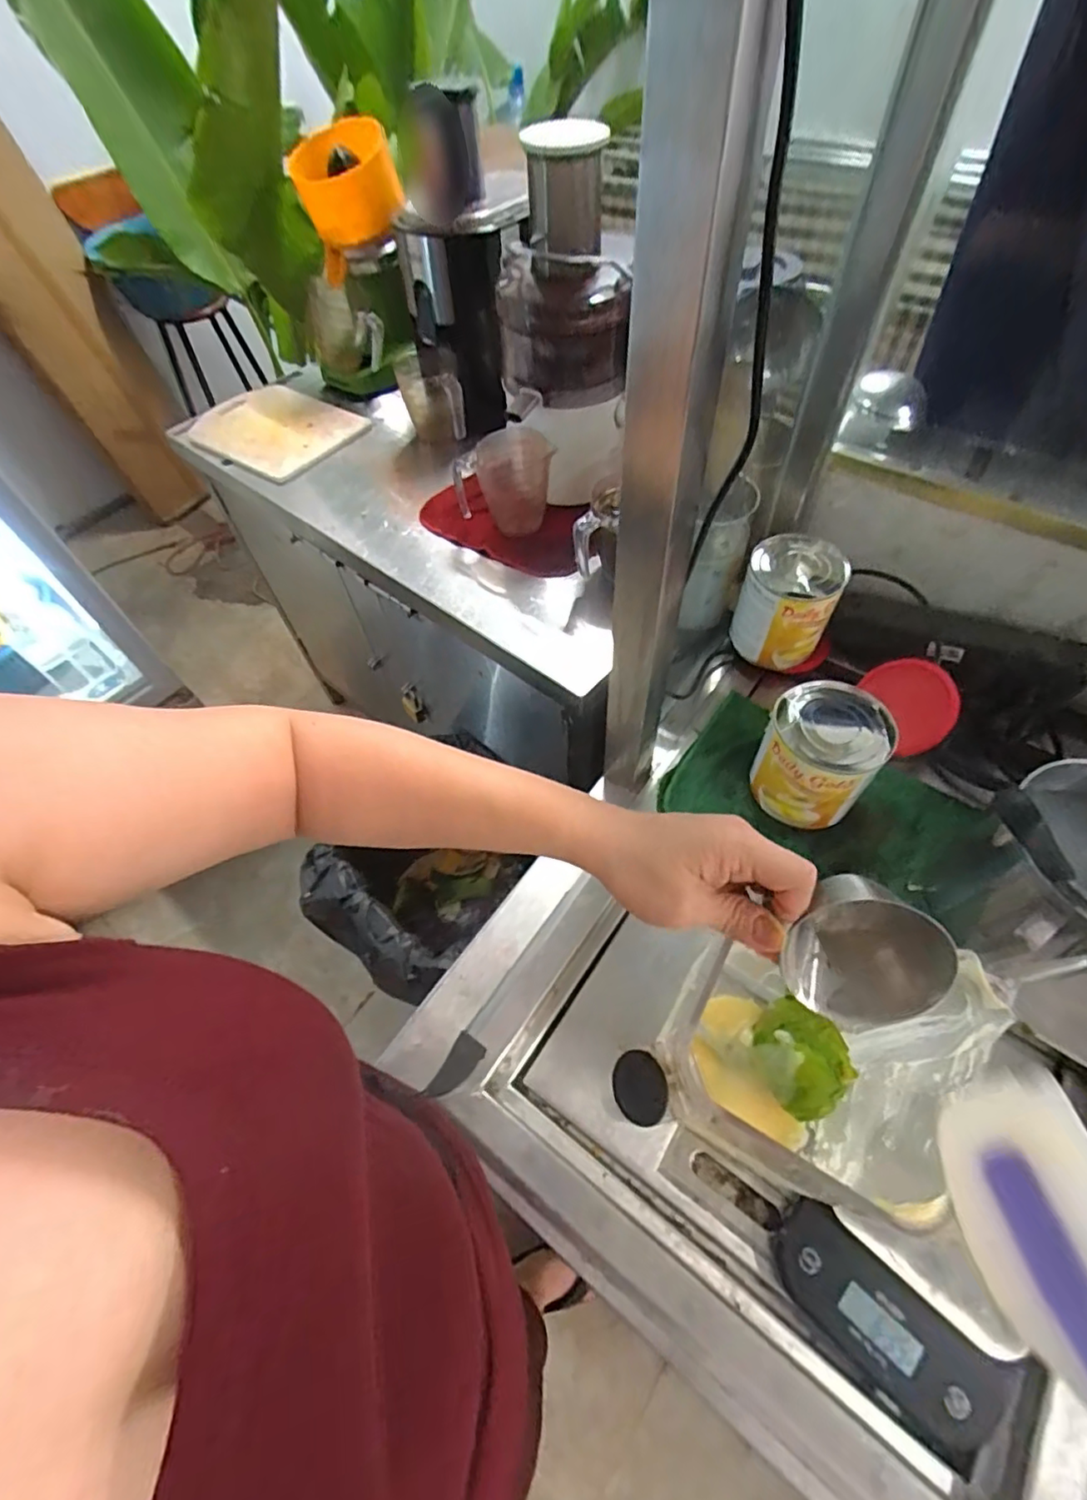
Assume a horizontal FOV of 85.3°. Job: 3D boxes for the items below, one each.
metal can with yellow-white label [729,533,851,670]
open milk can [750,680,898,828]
[{"bbox_3d":[0.272,-0.166,0.659,0.096,0.121,0.095,-2,57,3],"label":"metal can with yellow-white label"},{"bbox_3d":[0.257,0.012,0.563,0.098,0.125,0.096,-2,57,3],"label":"open milk can"}]

